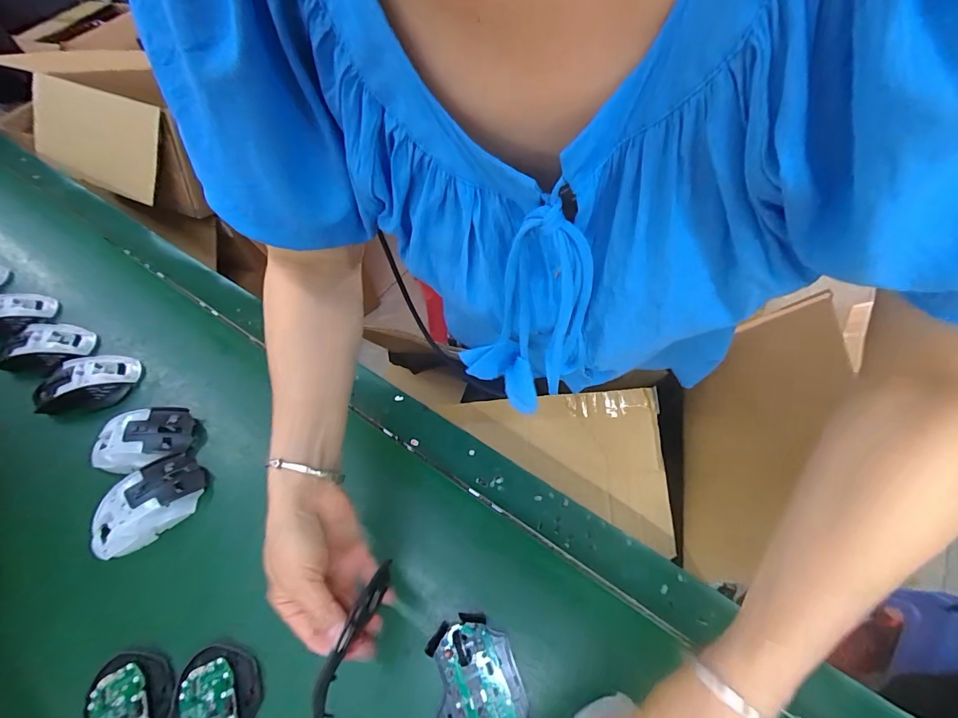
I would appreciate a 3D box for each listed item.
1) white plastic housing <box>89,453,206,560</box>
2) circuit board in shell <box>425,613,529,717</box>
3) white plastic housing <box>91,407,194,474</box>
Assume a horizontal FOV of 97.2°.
[{"bbox_3d":[-0.354,0.154,0.443,0.114,0.037,0.065,-37,62,-18],"label":"white plastic housing"},{"bbox_3d":[-0.001,0.279,0.350,0.074,0.021,0.113,-11,57,-3],"label":"circuit board in shell"},{"bbox_3d":[-0.387,0.091,0.486,0.102,0.034,0.069,-8,57,-1],"label":"white plastic housing"}]

